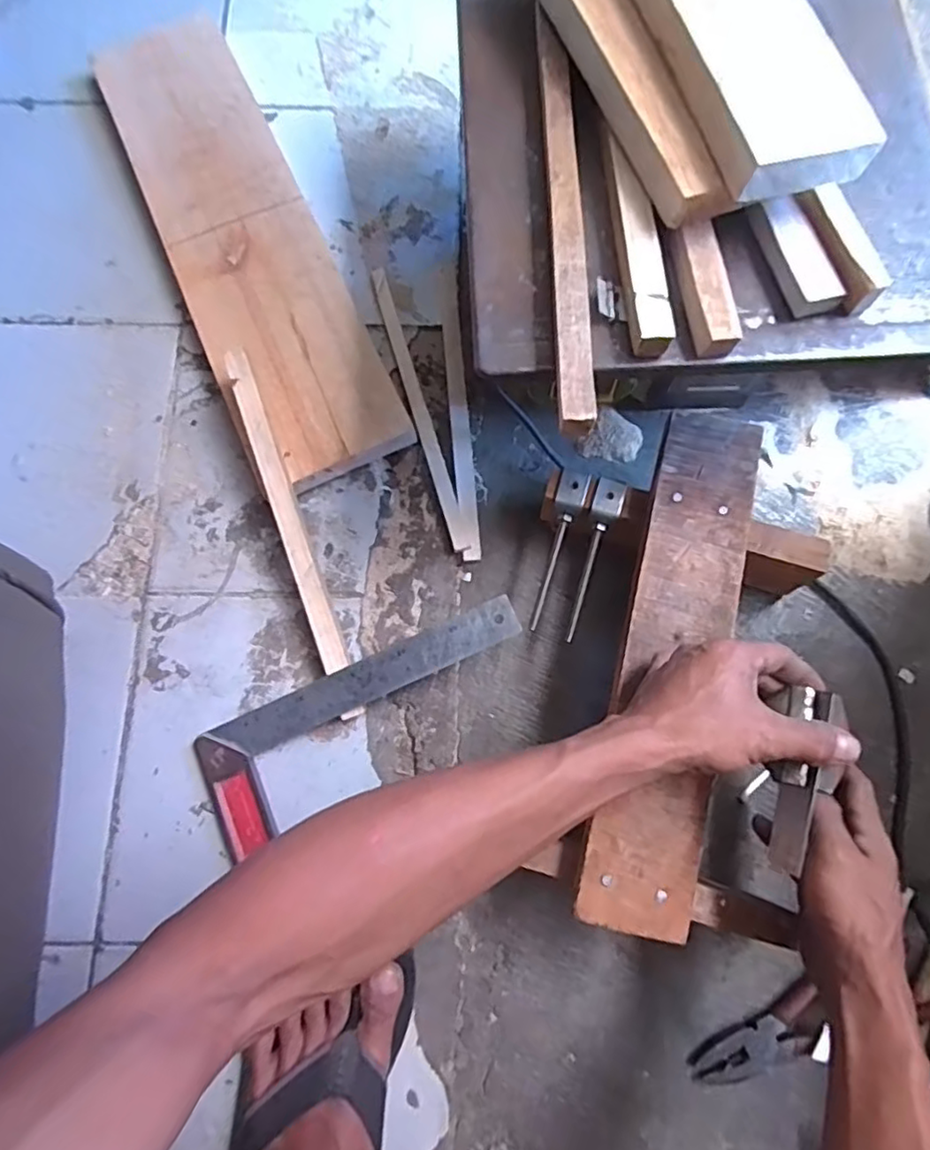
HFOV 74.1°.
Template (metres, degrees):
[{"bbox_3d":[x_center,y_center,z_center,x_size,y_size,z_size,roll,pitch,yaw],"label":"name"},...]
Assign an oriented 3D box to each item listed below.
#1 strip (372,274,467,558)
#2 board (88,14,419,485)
[{"bbox_3d":[-0.049,-0.175,0.640,0.019,0.018,0.322,-16,77,-4],"label":"strip"},{"bbox_3d":[-0.243,-0.365,0.660,0.158,0.024,0.592,-25,76,-6],"label":"board"}]

